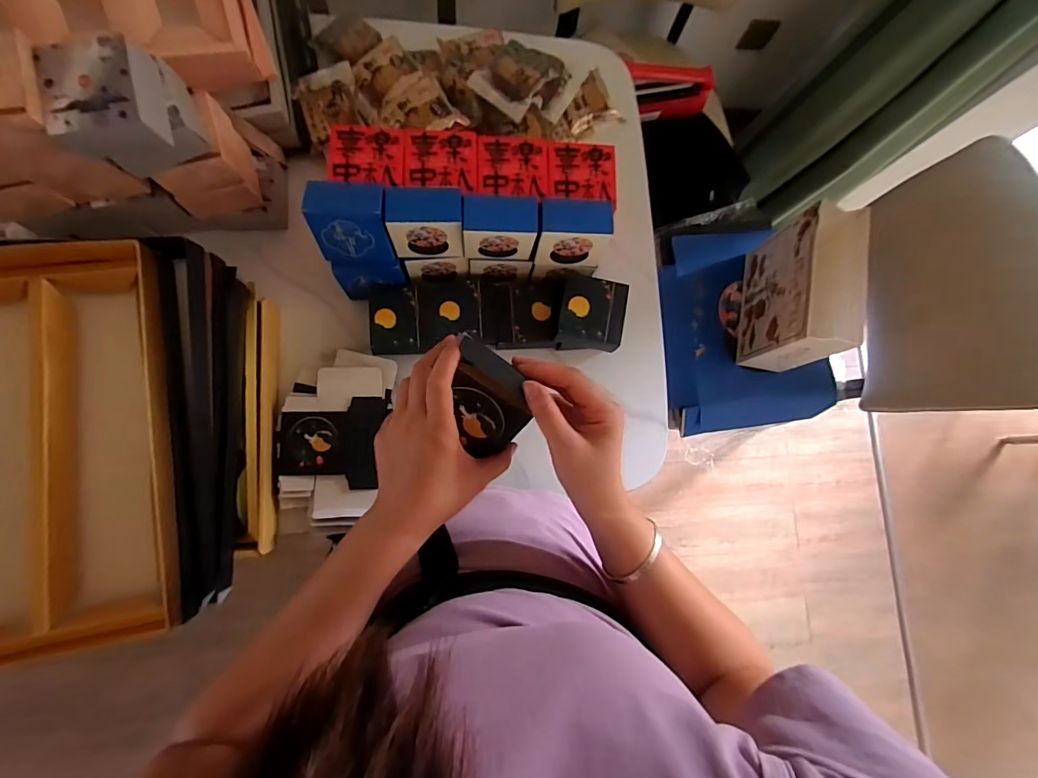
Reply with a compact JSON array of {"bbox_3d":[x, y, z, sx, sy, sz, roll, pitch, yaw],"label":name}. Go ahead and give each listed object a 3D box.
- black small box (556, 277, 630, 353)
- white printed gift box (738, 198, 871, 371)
[{"bbox_3d":[0.099,-0.102,0.641,0.088,0.048,0.095,11,81,-4],"label":"black small box"},{"bbox_3d":[0.560,-0.187,0.933,0.109,0.234,0.275,11,81,-4],"label":"white printed gift box"}]

